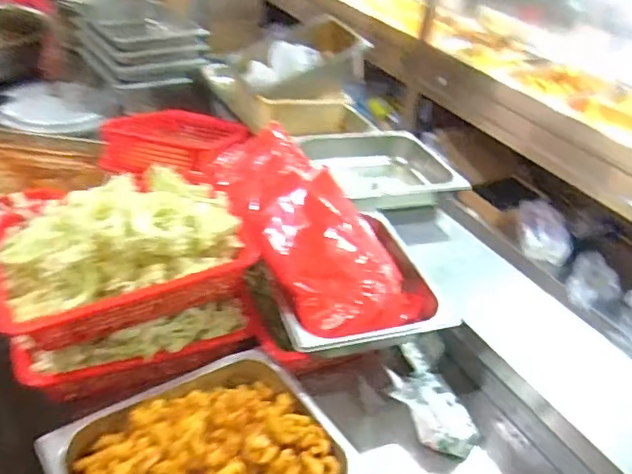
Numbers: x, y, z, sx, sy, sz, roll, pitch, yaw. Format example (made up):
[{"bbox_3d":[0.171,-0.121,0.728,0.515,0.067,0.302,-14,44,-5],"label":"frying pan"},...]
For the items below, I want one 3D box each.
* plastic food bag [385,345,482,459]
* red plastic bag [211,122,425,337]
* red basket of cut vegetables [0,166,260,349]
[{"bbox_3d":[0.176,0.256,0.902,0.098,0.046,0.197,-8,36,-22],"label":"plastic food bag"},{"bbox_3d":[-0.011,-0.023,0.932,0.214,0.097,0.420,-24,70,-26],"label":"red plastic bag"},{"bbox_3d":[-0.285,0.011,0.836,0.350,0.143,0.217,-11,38,-26],"label":"red basket of cut vegetables"}]

